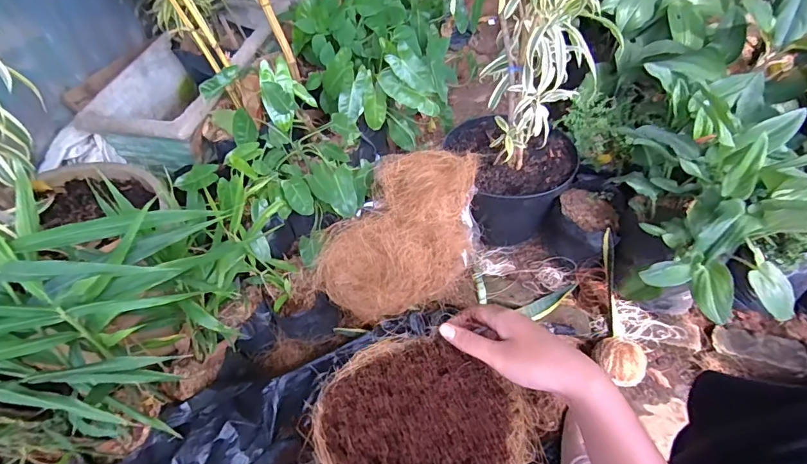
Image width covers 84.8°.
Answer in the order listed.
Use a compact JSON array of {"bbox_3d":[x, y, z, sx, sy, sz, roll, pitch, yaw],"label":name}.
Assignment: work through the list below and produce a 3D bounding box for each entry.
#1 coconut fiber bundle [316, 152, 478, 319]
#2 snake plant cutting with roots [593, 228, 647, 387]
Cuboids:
[{"bbox_3d":[0.012,-0.011,0.819,0.217,0.137,0.339,30,58,23],"label":"coconut fiber bundle"},{"bbox_3d":[0.403,0.143,0.844,0.081,0.075,0.281,1,67,2],"label":"snake plant cutting with roots"}]

